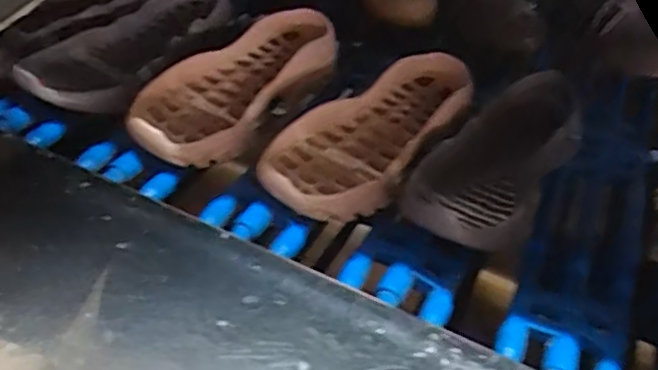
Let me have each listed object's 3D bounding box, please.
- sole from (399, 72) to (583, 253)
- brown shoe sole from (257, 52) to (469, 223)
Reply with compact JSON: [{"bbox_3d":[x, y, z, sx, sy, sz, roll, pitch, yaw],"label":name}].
[{"bbox_3d":[0.159,-0.025,0.598,0.110,0.062,0.252,27,43,20],"label":"sole"},{"bbox_3d":[0.036,-0.052,0.606,0.109,0.071,0.236,30,44,23],"label":"brown shoe sole"}]

